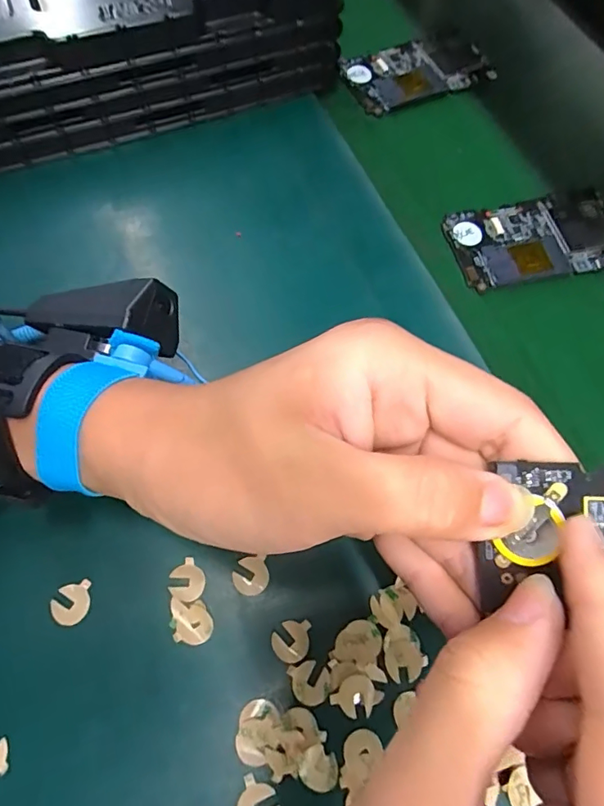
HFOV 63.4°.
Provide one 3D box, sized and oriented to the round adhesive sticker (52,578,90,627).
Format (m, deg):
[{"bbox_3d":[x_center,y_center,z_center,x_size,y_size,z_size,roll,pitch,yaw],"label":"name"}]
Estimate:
[{"bbox_3d":[-0.110,0.095,0.232,0.017,0.004,0.018,1,67,-3],"label":"round adhesive sticker"}]

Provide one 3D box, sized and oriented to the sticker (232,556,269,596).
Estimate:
[{"bbox_3d":[-0.025,0.085,0.240,0.017,0.004,0.017,3,70,-9],"label":"sticker"}]

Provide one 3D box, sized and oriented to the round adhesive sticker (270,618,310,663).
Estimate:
[{"bbox_3d":[-0.005,0.111,0.229,0.017,0.004,0.018,8,67,0],"label":"round adhesive sticker"}]

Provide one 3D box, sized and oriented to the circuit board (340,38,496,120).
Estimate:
[{"bbox_3d":[0.094,-0.275,0.404,0.125,0.011,0.065,-22,70,-14],"label":"circuit board"}]

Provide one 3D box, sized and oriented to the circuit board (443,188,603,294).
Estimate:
[{"bbox_3d":[0.165,-0.116,0.340,0.123,0.011,0.068,-12,68,-9],"label":"circuit board"}]

